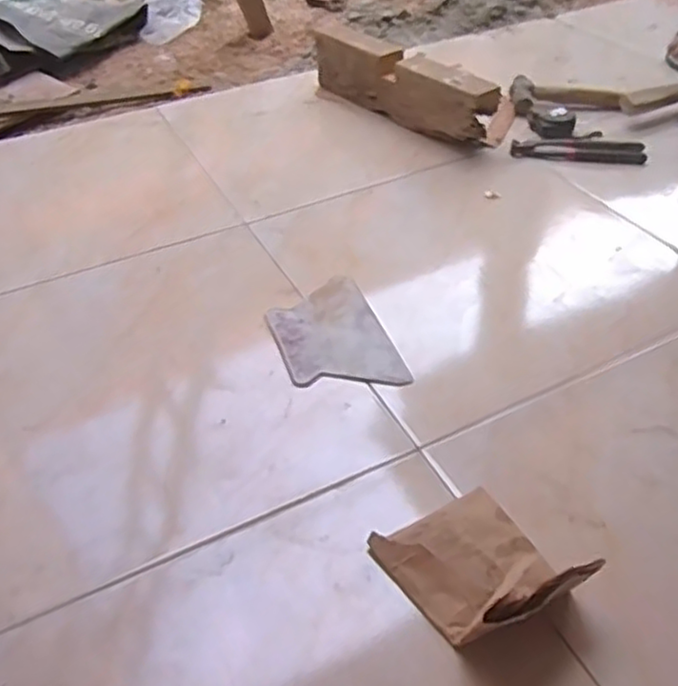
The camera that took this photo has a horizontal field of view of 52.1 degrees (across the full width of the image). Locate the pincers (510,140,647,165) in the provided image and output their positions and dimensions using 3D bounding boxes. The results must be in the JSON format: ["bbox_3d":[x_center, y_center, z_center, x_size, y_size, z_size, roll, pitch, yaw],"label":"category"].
[{"bbox_3d":[0.400,-0.324,1.166,0.214,0.015,0.048,6,45,9],"label":"pincers"}]

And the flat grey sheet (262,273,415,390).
[{"bbox_3d":[-0.010,-0.009,0.855,0.130,0.004,0.201,-15,45,-13],"label":"flat grey sheet"}]

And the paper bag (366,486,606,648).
[{"bbox_3d":[0.121,0.178,0.593,0.127,0.087,0.139,-24,48,-21],"label":"paper bag"}]

